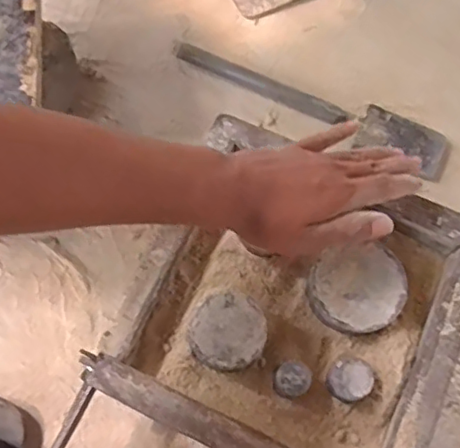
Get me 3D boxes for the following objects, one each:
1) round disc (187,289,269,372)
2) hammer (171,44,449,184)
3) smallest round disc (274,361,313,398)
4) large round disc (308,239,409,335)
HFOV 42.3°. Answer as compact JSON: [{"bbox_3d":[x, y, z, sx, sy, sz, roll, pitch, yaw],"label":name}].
[{"bbox_3d":[-0.001,0.084,0.456,0.054,0.028,0.056,2,73,-5],"label":"round disc"},{"bbox_3d":[0.088,-0.126,0.642,0.309,0.020,0.052,22,72,5],"label":"hammer"},{"bbox_3d":[0.046,0.118,0.447,0.025,0.026,0.027,2,73,-5],"label":"smallest round disc"},{"bbox_3d":[0.099,0.054,0.471,0.073,0.031,0.064,-6,74,-7],"label":"large round disc"}]

